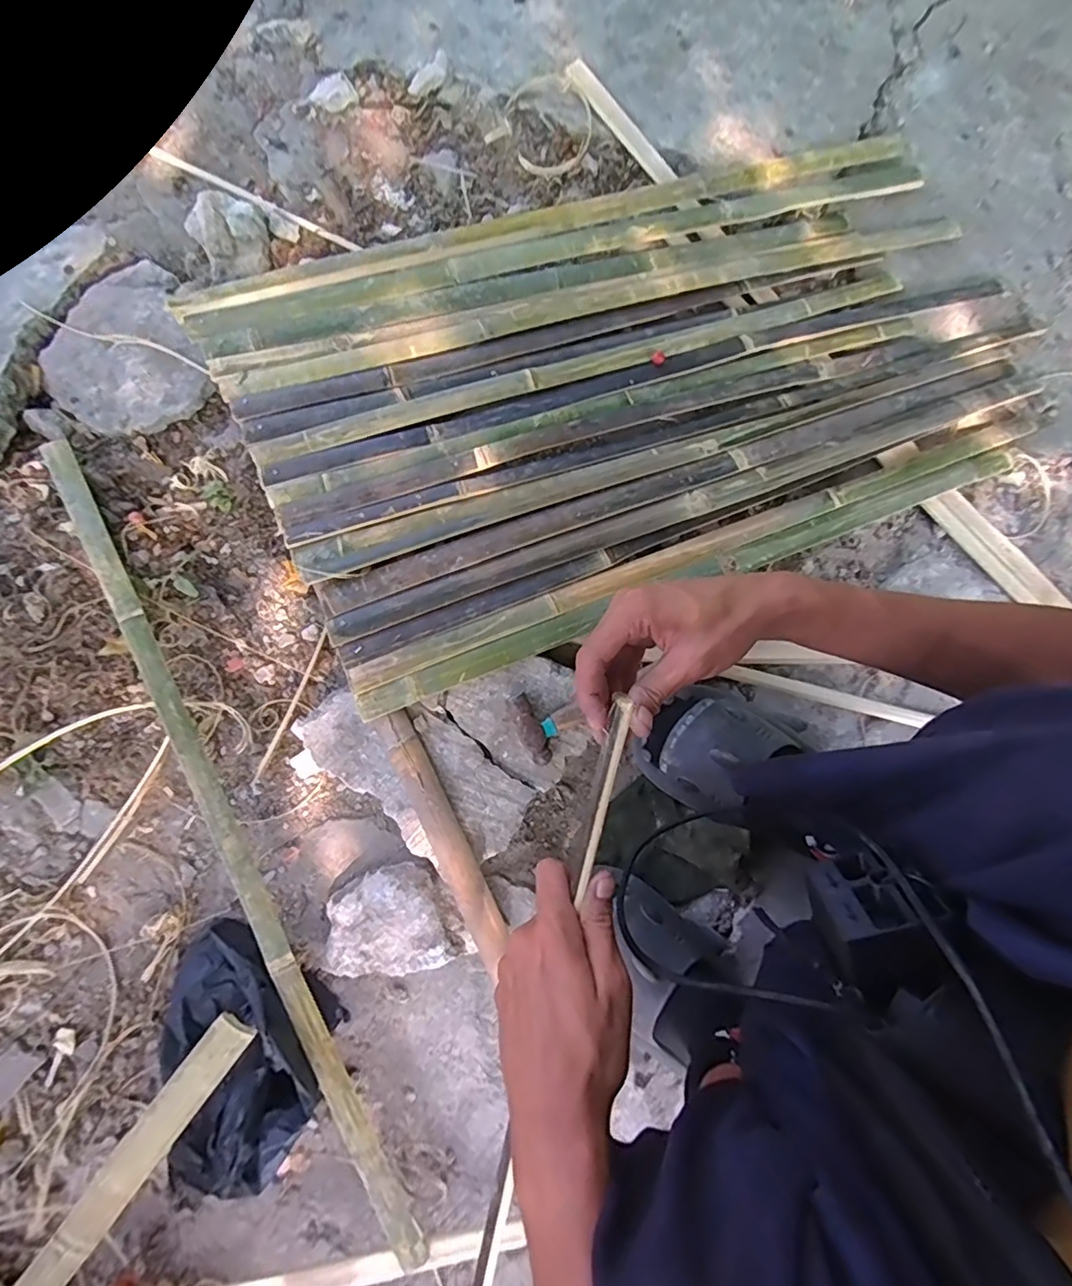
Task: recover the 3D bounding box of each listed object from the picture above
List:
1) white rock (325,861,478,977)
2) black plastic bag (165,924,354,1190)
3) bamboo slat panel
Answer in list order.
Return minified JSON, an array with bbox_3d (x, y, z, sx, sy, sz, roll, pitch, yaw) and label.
[{"bbox_3d":[-0.152,0.295,0.589,0.144,0.056,0.106,-14,83,-7],"label":"white rock"},{"bbox_3d":[-0.296,0.405,0.547,0.174,0.074,0.232,-17,84,-8],"label":"black plastic bag"},{"bbox_3d":[0.157,-0.346,0.683,0.985,0.046,0.537,-23,78,-7],"label":"bamboo slat panel"}]

